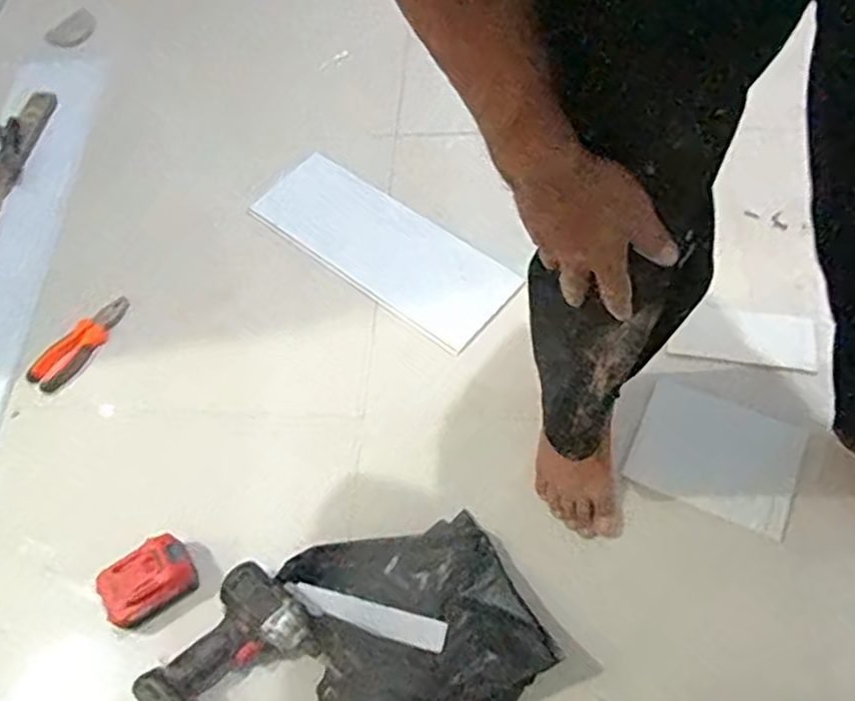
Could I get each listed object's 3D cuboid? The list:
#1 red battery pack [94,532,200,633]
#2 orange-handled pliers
[{"bbox_3d":[-0.370,0.311,0.974,0.116,0.075,0.080,-39,65,-20],"label":"red battery pack"},{"bbox_3d":[-0.574,-0.014,1.215,0.061,0.021,0.195,31,64,19],"label":"orange-handled pliers"}]

